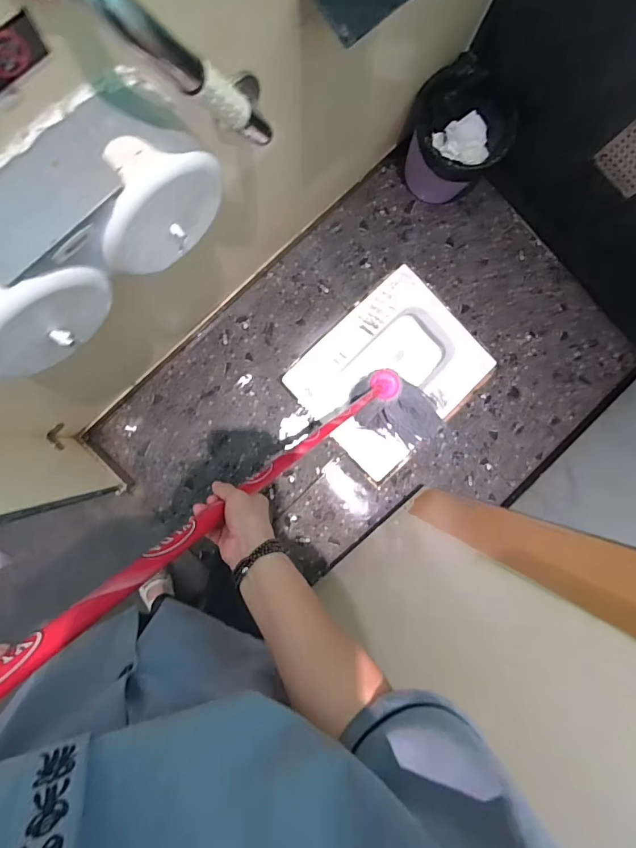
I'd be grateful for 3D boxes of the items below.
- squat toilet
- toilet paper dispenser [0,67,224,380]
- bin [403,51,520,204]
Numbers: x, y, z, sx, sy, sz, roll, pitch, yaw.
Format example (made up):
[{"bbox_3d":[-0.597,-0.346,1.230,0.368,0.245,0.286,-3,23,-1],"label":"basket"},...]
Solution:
[{"bbox_3d":[0.199,-0.146,1.267,0.479,0.143,0.394,-44,92,-5],"label":"squat toilet"},{"bbox_3d":[-0.279,-0.212,0.492,0.337,0.151,0.111,-44,92,-5],"label":"toilet paper dispenser"},{"bbox_3d":[0.347,-0.726,1.119,0.208,0.233,0.229,-44,92,-5],"label":"bin"}]

